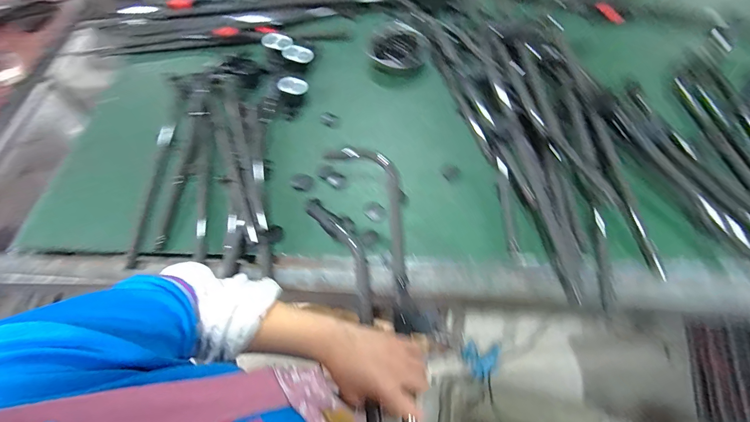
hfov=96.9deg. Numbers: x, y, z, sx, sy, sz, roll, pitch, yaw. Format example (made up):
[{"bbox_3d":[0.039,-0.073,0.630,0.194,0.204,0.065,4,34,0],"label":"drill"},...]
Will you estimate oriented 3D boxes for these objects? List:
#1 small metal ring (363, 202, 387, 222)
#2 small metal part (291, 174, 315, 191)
[{"bbox_3d":[0.000,0.002,0.666,0.048,0.005,0.039,37,70,21],"label":"small metal ring"},{"bbox_3d":[-0.154,-0.061,0.706,0.045,0.007,0.040,-12,62,-3],"label":"small metal part"}]

